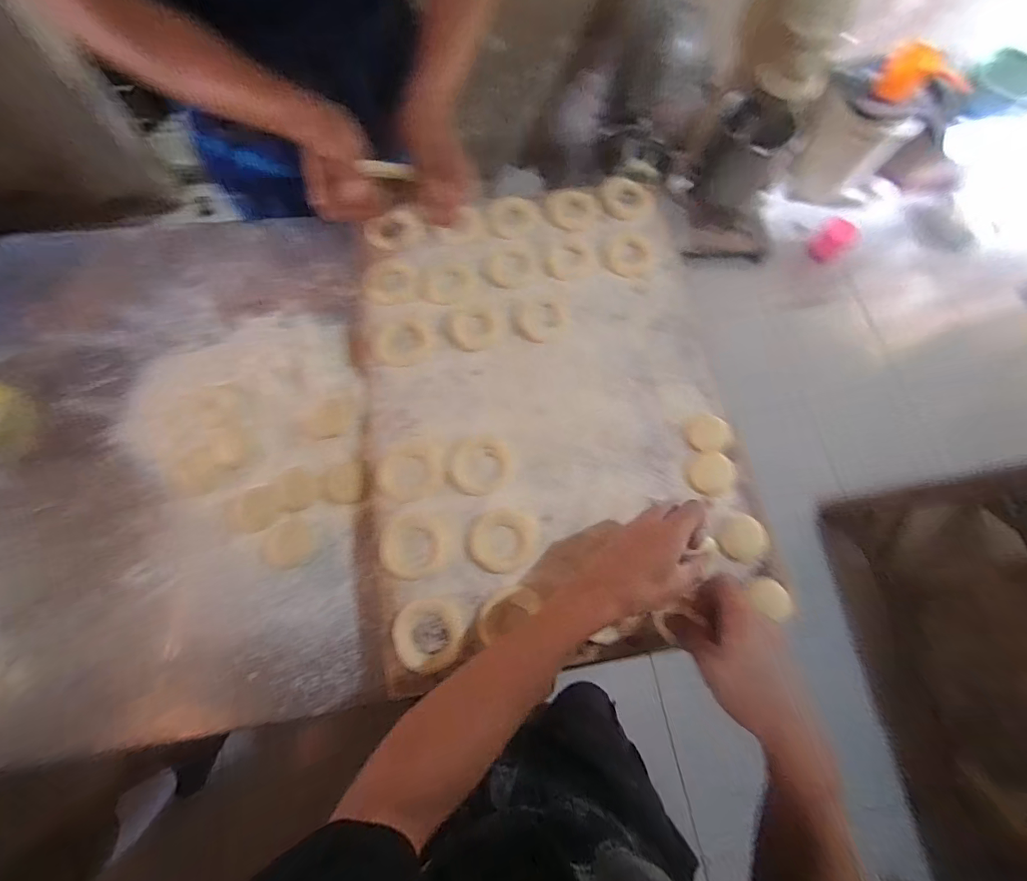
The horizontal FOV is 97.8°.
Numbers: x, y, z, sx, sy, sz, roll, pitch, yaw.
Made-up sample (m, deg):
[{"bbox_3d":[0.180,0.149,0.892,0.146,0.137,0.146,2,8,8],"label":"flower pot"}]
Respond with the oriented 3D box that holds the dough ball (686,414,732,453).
[{"bbox_3d":[0.226,-0.008,0.516,0.045,0.008,0.043,1,71,-3],"label":"dough ball"}]

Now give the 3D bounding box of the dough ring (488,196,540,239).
[{"bbox_3d":[0.000,-0.304,0.607,0.068,0.015,0.074,1,71,-3],"label":"dough ring"}]

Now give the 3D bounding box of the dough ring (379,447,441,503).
[{"bbox_3d":[-0.112,0.038,0.487,0.065,0.006,0.057,-13,73,-8],"label":"dough ring"}]

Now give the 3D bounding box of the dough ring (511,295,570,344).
[{"bbox_3d":[0.035,-0.154,0.557,0.066,0.008,0.072,1,71,-3],"label":"dough ring"}]

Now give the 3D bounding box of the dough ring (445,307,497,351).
[{"bbox_3d":[-0.051,-0.136,0.549,0.061,0.011,0.061,1,71,-3],"label":"dough ring"}]

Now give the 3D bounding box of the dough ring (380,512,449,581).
[{"bbox_3d":[-0.103,0.108,0.463,0.068,0.008,0.066,1,71,-3],"label":"dough ring"}]

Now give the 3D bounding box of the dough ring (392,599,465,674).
[{"bbox_3d":[-0.082,0.190,0.436,0.065,0.011,0.065,1,71,-3],"label":"dough ring"}]

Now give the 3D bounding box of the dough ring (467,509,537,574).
[{"bbox_3d":[-0.011,0.105,0.471,0.071,0.008,0.063,-12,72,-7],"label":"dough ring"}]

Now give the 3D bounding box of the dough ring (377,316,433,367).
[{"bbox_3d":[-0.131,-0.120,0.538,0.065,0.006,0.065,1,71,-3],"label":"dough ring"}]

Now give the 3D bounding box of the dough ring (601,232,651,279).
[{"bbox_3d":[0.150,-0.249,0.599,0.061,0.009,0.070,2,71,-3],"label":"dough ring"}]

